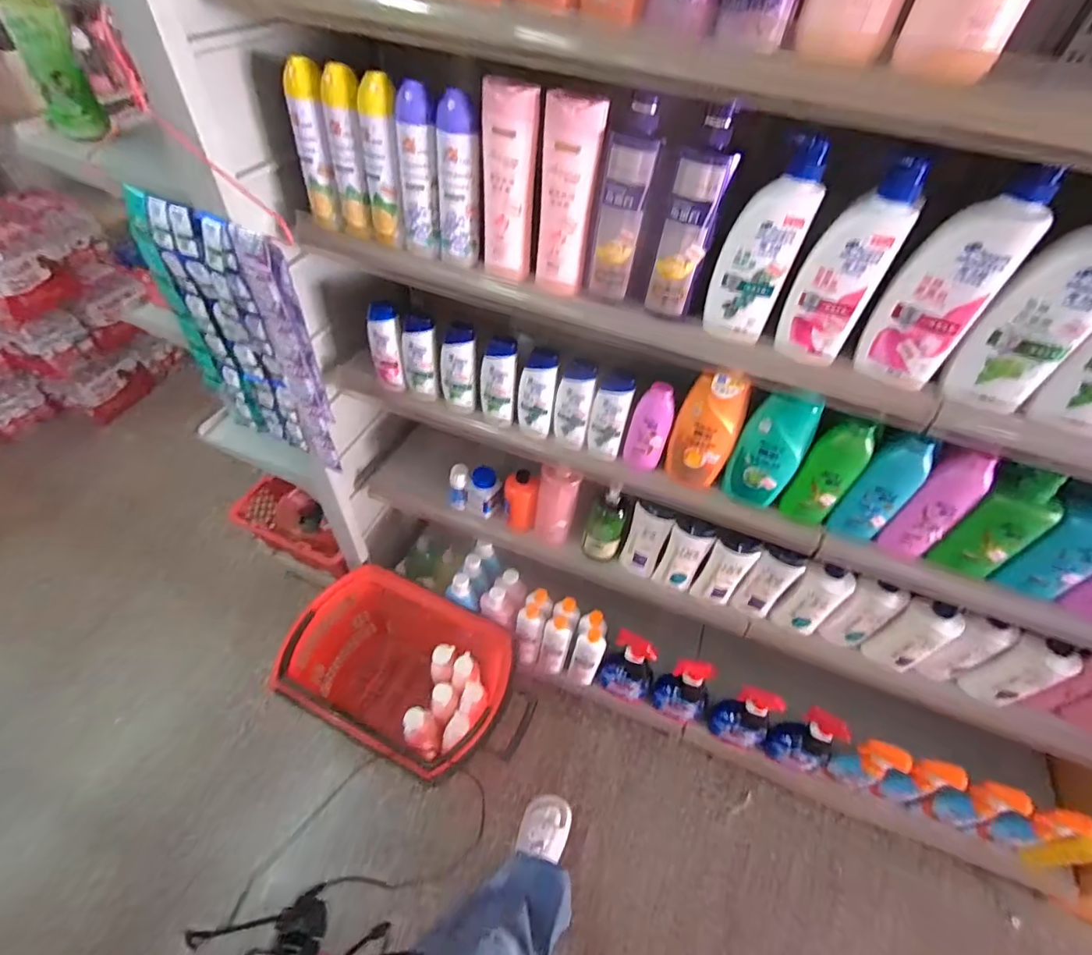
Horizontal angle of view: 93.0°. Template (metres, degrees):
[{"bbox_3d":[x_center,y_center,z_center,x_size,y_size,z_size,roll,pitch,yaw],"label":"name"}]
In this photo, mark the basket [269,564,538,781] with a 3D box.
[{"bbox_3d":[-0.341,0.500,1.313,0.500,0.323,0.384,22,51,13],"label":"basket"}]

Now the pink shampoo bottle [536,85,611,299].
[{"bbox_3d":[0.025,-0.328,0.624,0.065,0.215,0.037,9,49,2],"label":"pink shampoo bottle"}]

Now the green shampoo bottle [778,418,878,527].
[{"bbox_3d":[0.409,-0.005,0.752,0.070,0.190,0.040,37,56,24],"label":"green shampoo bottle"}]

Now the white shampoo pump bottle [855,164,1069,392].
[{"bbox_3d":[0.418,-0.202,0.543,0.046,0.215,0.092,-35,61,-30],"label":"white shampoo pump bottle"}]

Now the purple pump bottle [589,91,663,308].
[{"bbox_3d":[0.090,-0.314,0.612,0.053,0.214,0.037,9,49,2],"label":"purple pump bottle"}]

